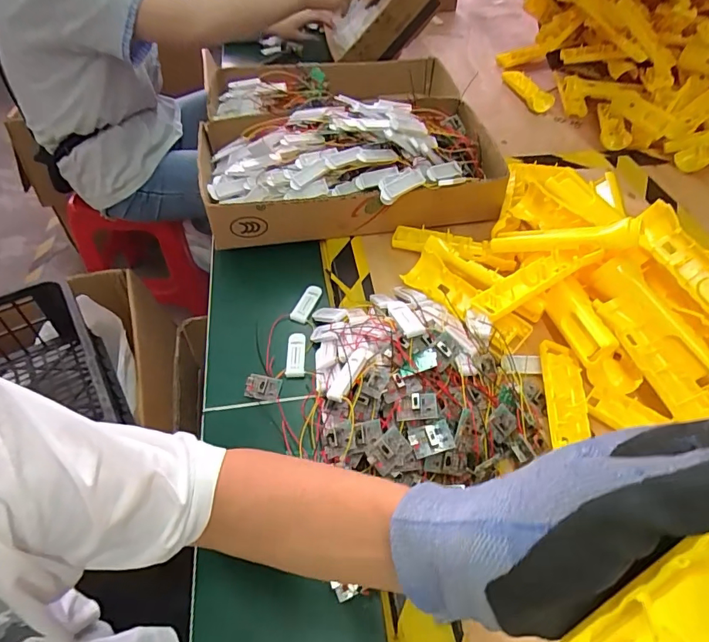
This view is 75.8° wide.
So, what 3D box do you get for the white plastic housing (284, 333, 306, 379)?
[{"bbox_3d":[-0.068,0.039,0.530,0.022,0.009,0.058,0,50,-2],"label":"white plastic housing"}]

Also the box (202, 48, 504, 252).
[{"bbox_3d":[-0.021,-0.315,0.747,0.425,0.120,0.457,-6,51,-7],"label":"box"}]

